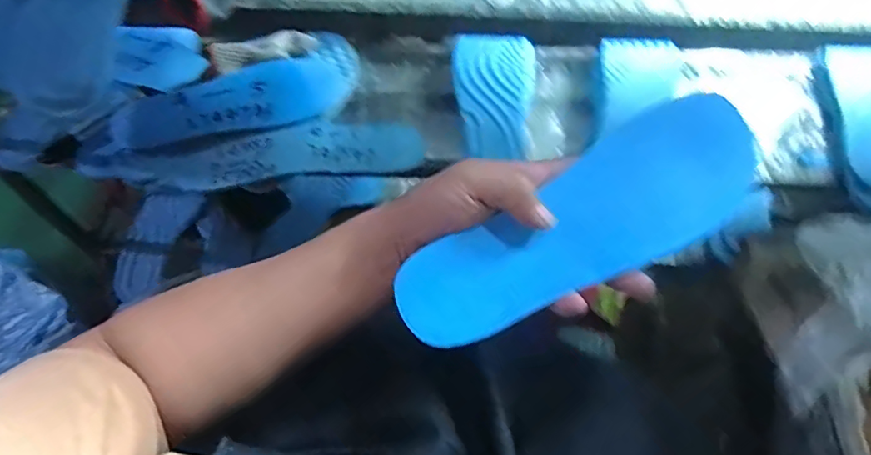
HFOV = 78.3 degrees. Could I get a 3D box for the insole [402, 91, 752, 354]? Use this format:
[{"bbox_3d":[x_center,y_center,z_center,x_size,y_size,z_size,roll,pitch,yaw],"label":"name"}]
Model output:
[{"bbox_3d":[0.090,0.001,0.327,0.232,0.007,0.078,-33,80,-2],"label":"insole"}]

